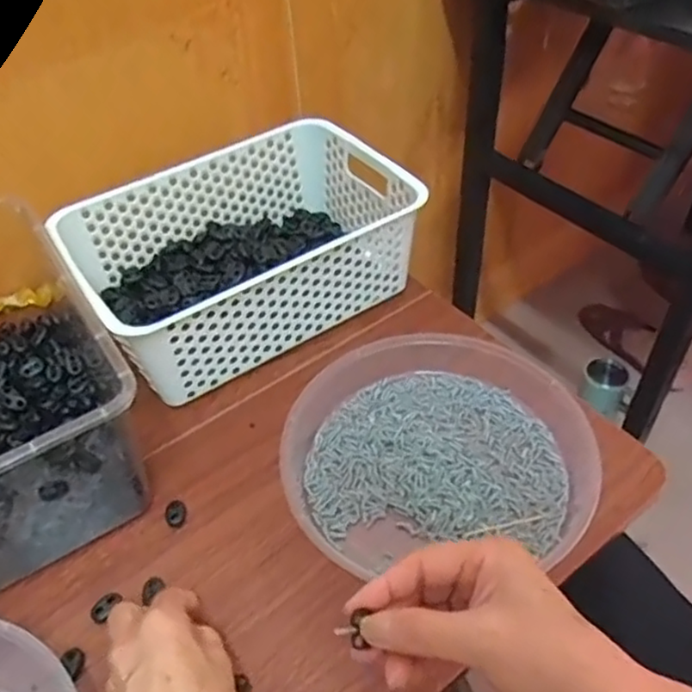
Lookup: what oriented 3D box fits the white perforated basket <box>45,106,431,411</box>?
[{"bbox_3d":[-0.101,-0.088,0.650,0.303,0.115,0.202,-28,51,-22],"label":"white perforated basket"}]

